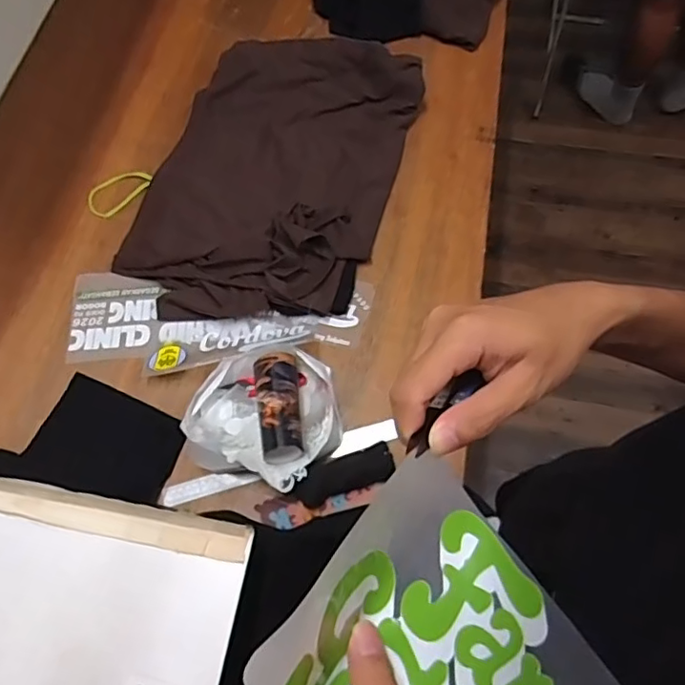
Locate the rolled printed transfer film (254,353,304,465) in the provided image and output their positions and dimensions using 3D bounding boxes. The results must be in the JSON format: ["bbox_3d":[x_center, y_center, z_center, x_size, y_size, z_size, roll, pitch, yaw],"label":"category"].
[{"bbox_3d":[-0.080,0.085,0.736,0.053,0.066,0.136,-8,65,-2],"label":"rolled printed transfer film"}]

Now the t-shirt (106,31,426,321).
[{"bbox_3d":[-0.111,-0.273,0.908,0.366,0.075,0.517,15,67,9],"label":"t-shirt"}]

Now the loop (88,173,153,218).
[{"bbox_3d":[-0.368,-0.251,0.945,0.110,0.010,0.068,-41,70,-15],"label":"loop"}]

